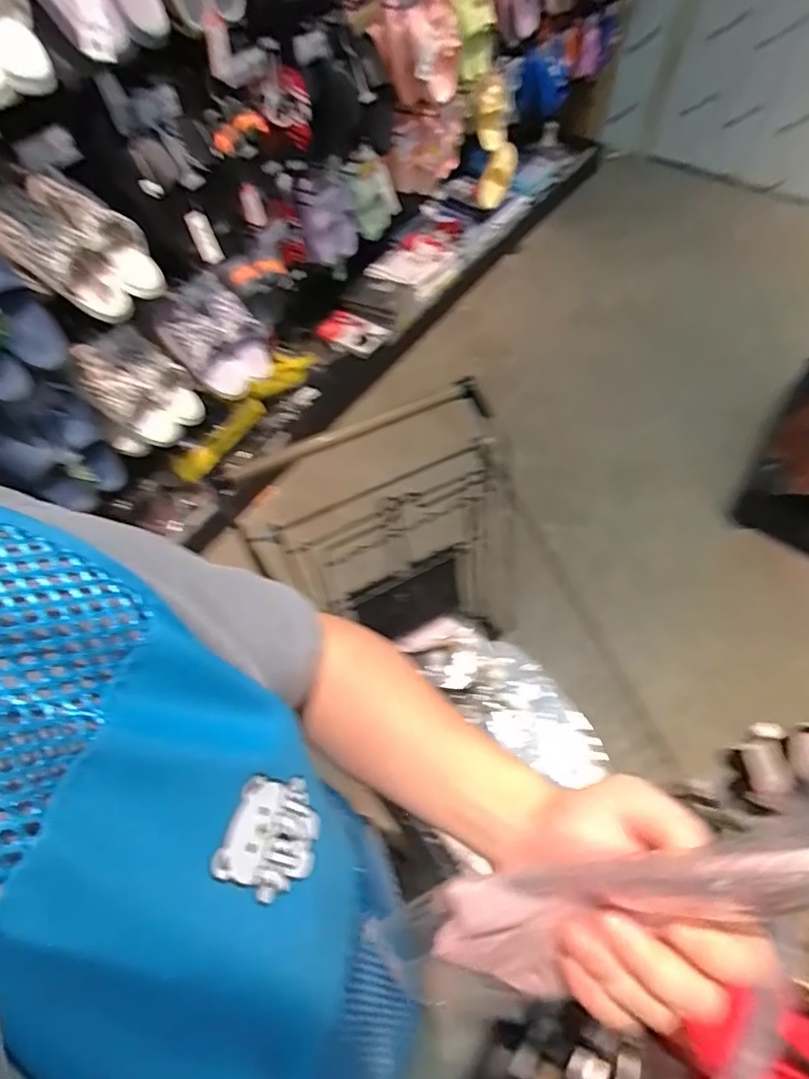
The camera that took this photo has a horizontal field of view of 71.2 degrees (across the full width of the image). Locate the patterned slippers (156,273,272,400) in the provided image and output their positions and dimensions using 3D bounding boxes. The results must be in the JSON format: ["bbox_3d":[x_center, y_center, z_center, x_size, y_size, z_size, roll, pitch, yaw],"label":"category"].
[{"bbox_3d":[-0.433,-0.466,1.325,0.131,0.232,0.197,33,62,20],"label":"patterned slippers"}]

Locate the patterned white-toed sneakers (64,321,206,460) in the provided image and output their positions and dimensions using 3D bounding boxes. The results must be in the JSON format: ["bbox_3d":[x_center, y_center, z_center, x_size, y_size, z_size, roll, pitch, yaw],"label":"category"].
[{"bbox_3d":[-0.576,-0.328,1.251,0.129,0.234,0.211,35,63,20],"label":"patterned white-toed sneakers"}]

